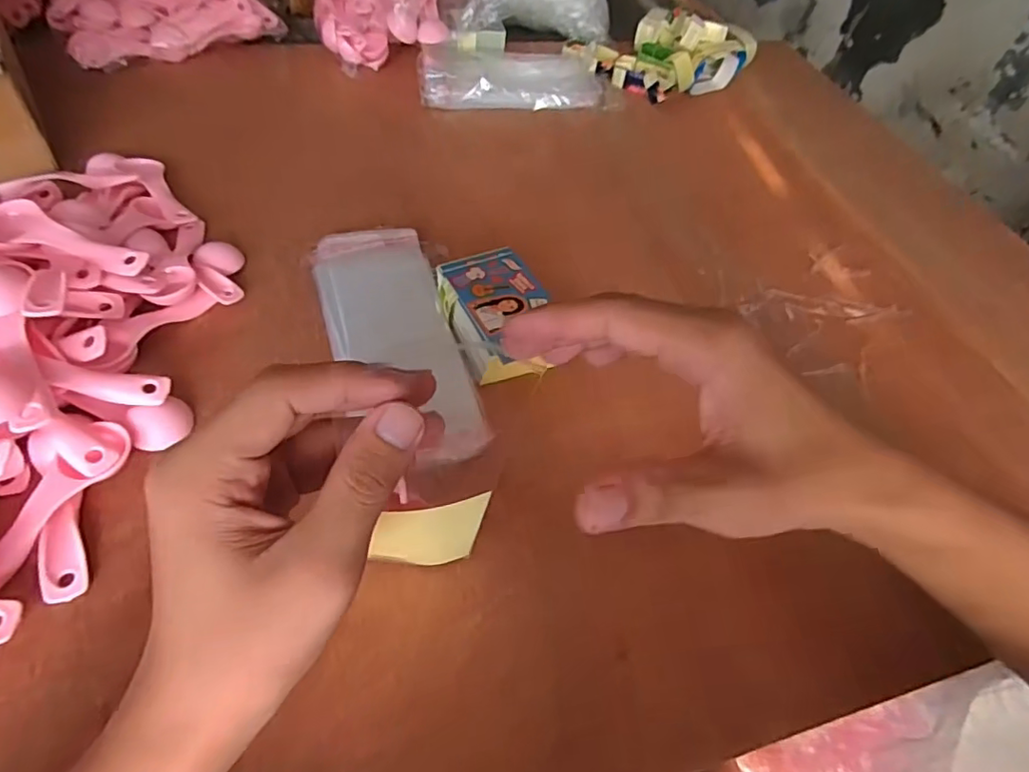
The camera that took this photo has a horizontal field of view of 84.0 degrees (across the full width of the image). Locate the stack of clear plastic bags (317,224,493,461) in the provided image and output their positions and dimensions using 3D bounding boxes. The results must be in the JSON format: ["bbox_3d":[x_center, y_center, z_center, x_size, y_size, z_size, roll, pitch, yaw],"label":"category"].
[{"bbox_3d":[-0.088,-0.040,0.413,0.086,0.010,0.233,-12,55,-18],"label":"stack of clear plastic bags"}]

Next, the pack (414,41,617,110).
[{"bbox_3d":[0.002,-0.366,0.674,0.224,0.030,0.128,-2,52,-10],"label":"pack"}]

